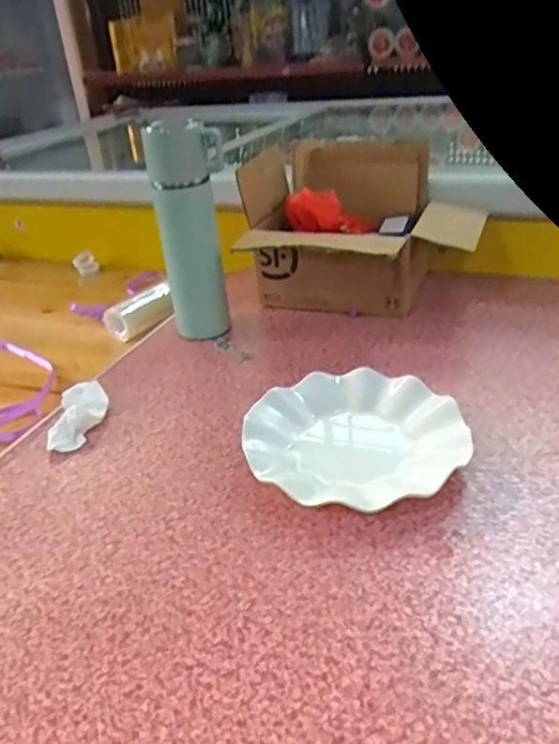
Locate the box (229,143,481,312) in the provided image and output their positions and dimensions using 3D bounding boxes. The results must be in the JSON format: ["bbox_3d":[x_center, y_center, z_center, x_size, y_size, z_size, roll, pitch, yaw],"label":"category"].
[{"bbox_3d":[0.098,-0.169,0.735,0.267,0.174,0.219,4,33,16],"label":"box"}]

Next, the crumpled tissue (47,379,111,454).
[{"bbox_3d":[-0.197,0.044,0.584,0.043,0.027,0.084,-5,32,1],"label":"crumpled tissue"}]

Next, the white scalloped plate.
[{"bbox_3d":[0.064,0.056,0.514,0.178,0.024,0.178,-3,32,4],"label":"white scalloped plate"}]

